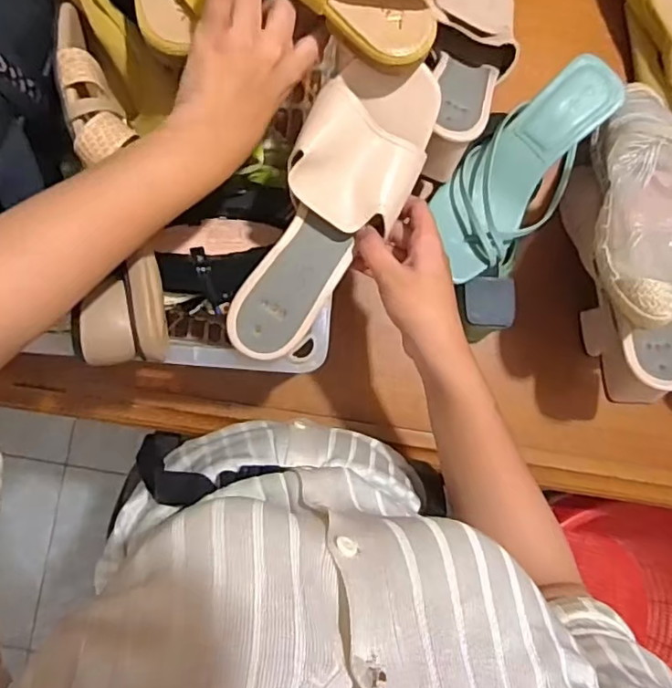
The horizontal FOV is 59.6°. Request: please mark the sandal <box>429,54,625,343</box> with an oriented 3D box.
[{"bbox_3d":[0.153,-0.138,0.547,0.106,0.090,0.250,25,86,-4],"label":"sandal"}]

